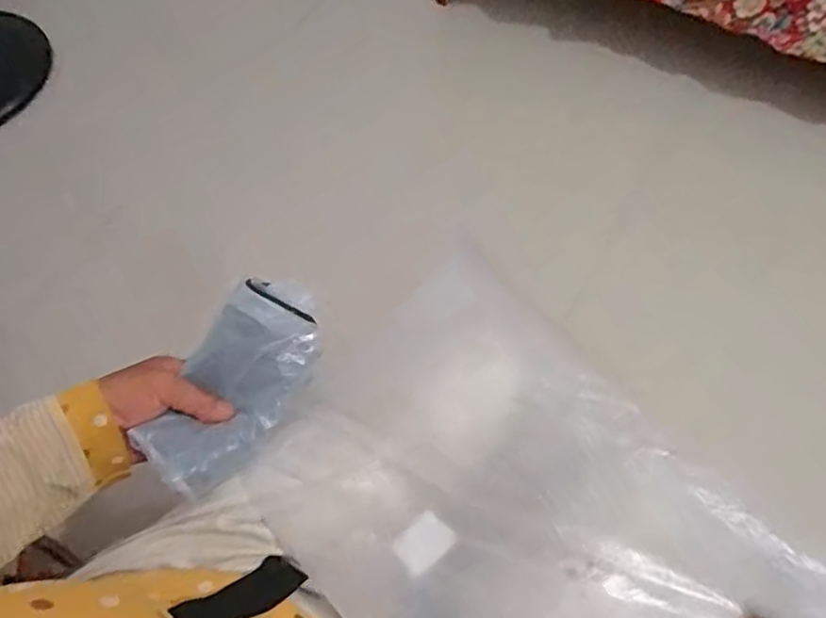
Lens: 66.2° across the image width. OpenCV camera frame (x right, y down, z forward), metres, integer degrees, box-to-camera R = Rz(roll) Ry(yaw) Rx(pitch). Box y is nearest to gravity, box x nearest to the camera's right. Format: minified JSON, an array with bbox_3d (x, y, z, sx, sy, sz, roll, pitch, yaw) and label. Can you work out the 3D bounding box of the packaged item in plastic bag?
[{"bbox_3d":[-0.131,0.059,0.475,0.078,0.026,0.157,32,72,-14],"label":"packaged item in plastic bag"}]

